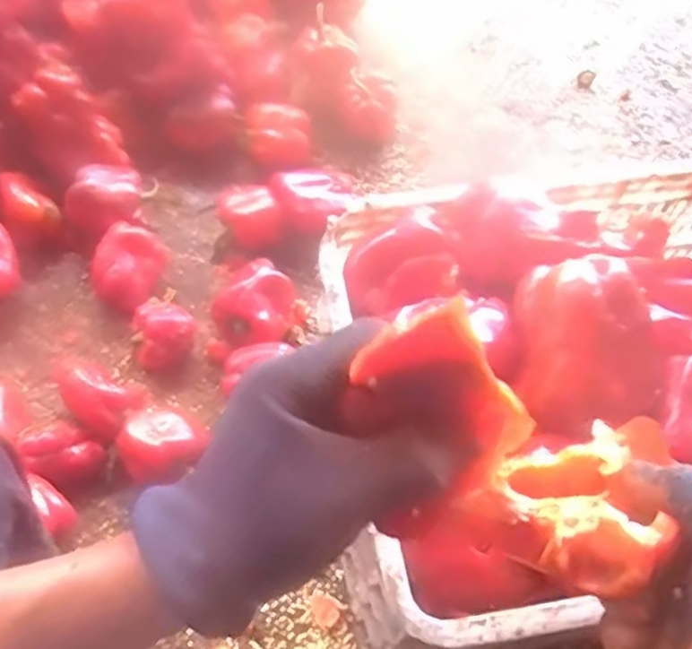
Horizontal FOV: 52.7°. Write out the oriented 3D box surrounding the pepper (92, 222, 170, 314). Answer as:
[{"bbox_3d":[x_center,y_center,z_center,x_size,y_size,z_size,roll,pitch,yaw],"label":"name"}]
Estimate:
[{"bbox_3d":[-0.255,-0.066,0.814,0.071,0.065,0.091,22,59,9],"label":"pepper"}]

